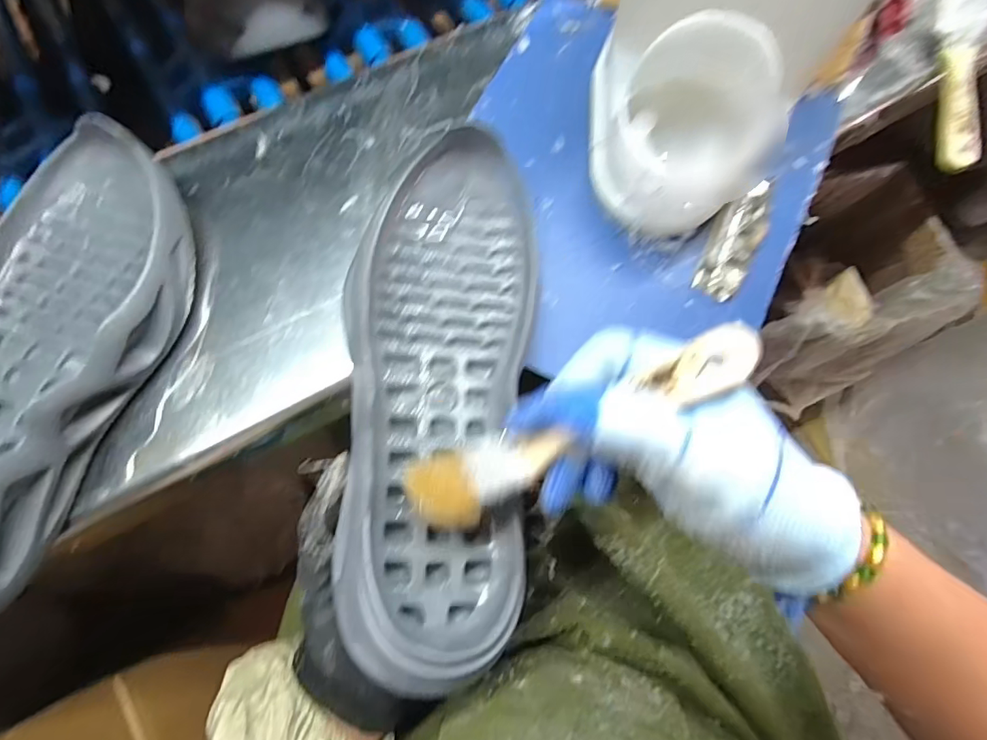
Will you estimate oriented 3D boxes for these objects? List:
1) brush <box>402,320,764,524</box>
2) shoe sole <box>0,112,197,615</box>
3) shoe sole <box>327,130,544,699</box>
[{"bbox_3d":[0.032,0.029,0.209,0.163,0.016,0.034,-30,76,22],"label":"brush"},{"bbox_3d":[-0.275,-0.002,0.286,0.119,0.060,0.305,14,75,2],"label":"shoe sole"},{"bbox_3d":[-0.030,0.001,0.276,0.107,0.047,0.304,3,71,-1],"label":"shoe sole"}]

